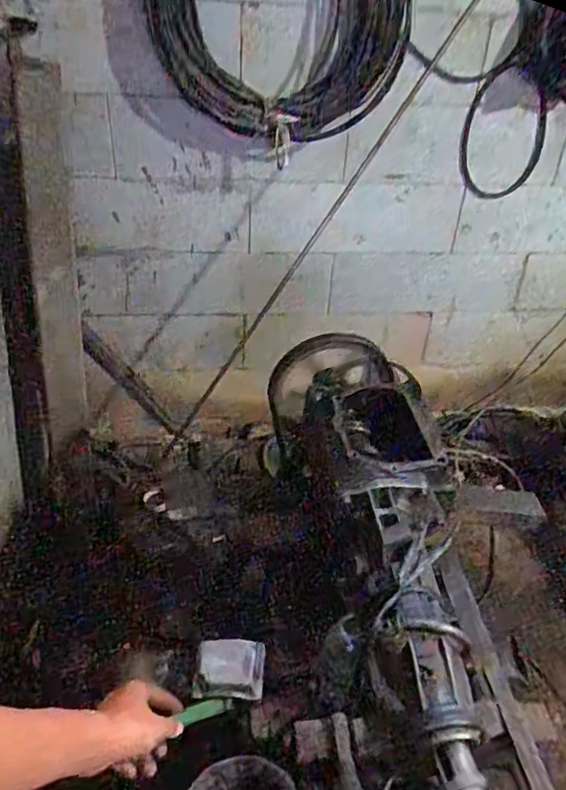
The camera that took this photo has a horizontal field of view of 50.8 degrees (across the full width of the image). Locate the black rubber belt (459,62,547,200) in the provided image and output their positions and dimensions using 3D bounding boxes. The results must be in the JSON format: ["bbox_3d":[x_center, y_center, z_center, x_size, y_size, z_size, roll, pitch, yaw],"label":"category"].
[{"bbox_3d":[0.552,-0.646,1.486,0.235,0.310,0.028,-5,38,-12],"label":"black rubber belt"}]

